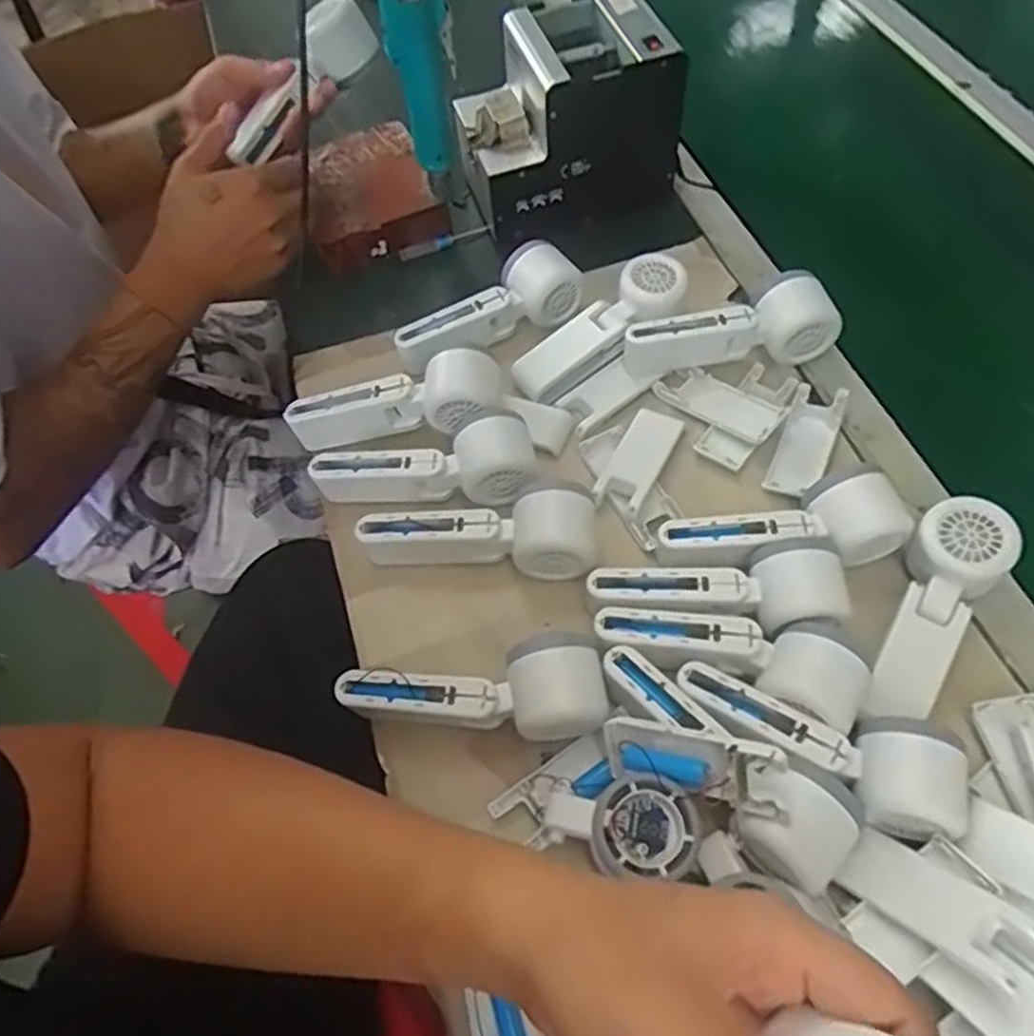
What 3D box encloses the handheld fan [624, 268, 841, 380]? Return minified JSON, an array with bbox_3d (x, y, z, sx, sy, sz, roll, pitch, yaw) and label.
[{"bbox_3d":[0.170,-0.156,0.602,0.162,0.058,0.052,-4,60,1],"label":"handheld fan"}]

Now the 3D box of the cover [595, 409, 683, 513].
[{"bbox_3d":[0.095,-0.046,0.570,0.038,0.016,0.097,23,64,16],"label":"cover"}]

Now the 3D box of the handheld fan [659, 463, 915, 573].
[{"bbox_3d":[0.184,0.012,0.512,0.157,0.047,0.055,-14,60,-5],"label":"handheld fan"}]

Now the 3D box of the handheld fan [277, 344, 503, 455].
[{"bbox_3d":[-0.096,-0.085,0.579,0.170,0.058,0.058,-8,60,-1],"label":"handheld fan"}]

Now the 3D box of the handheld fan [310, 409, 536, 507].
[{"bbox_3d":[-0.070,-0.041,0.556,0.166,0.051,0.058,-3,60,2],"label":"handheld fan"}]

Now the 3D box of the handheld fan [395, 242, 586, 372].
[{"bbox_3d":[-0.024,-0.179,0.632,0.166,0.048,0.056,-25,61,-10],"label":"handheld fan"}]

